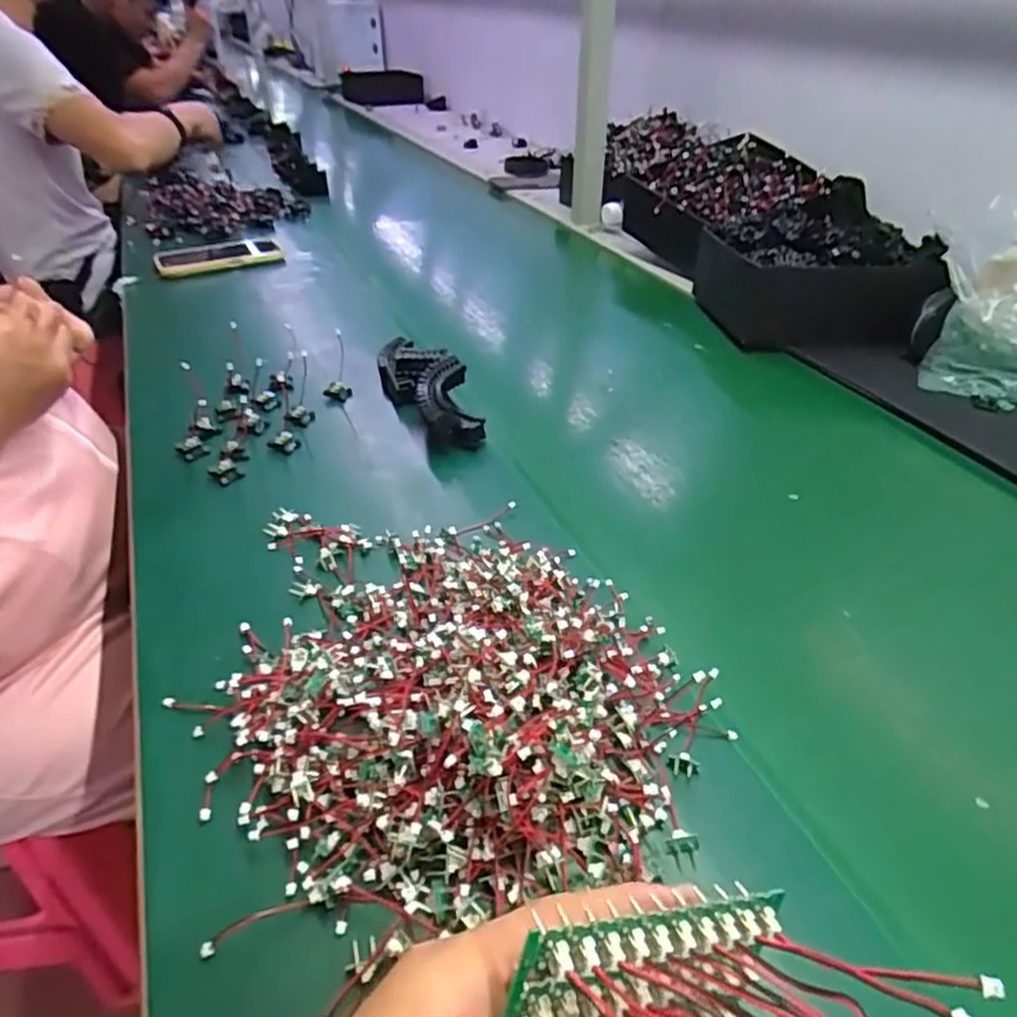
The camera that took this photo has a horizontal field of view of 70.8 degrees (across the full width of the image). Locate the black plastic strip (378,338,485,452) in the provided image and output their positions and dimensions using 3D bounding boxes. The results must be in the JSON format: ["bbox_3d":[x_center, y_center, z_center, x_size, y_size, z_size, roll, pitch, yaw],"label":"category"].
[{"bbox_3d":[-0.075,-0.115,0.672,0.061,0.047,0.182,-15,39,-20],"label":"black plastic strip"}]

